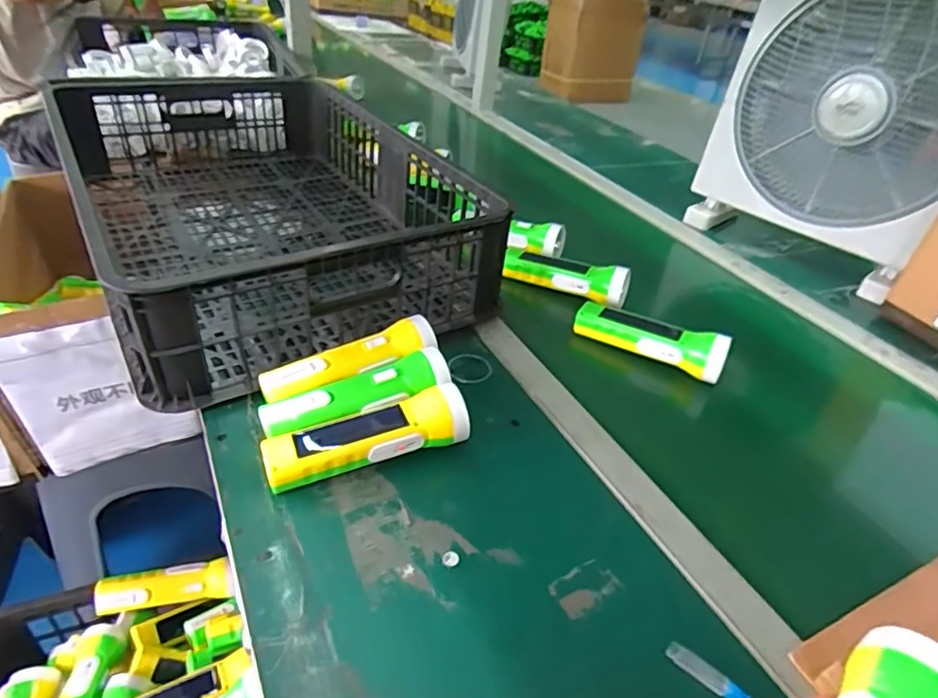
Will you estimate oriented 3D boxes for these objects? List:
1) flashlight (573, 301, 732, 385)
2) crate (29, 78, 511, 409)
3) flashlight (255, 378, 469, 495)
[{"bbox_3d":[0.210,-0.018,0.673,0.173,0.045,0.050,26,40,25],"label":"flashlight"},{"bbox_3d":[-0.273,-0.209,0.777,0.427,0.162,0.642,-20,43,-31],"label":"crate"},{"bbox_3d":[-0.085,0.076,0.500,0.172,0.045,0.047,-11,39,-22],"label":"flashlight"}]

